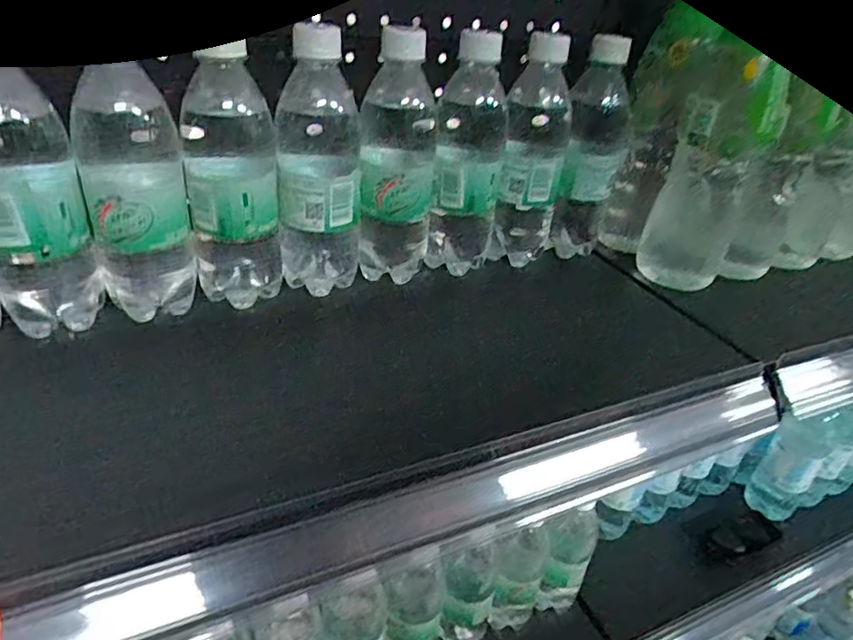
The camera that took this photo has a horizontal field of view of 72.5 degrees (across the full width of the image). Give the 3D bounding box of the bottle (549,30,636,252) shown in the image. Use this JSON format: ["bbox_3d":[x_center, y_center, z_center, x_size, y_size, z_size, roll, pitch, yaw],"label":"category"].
[{"bbox_3d":[0.148,-0.148,0.518,0.053,0.175,0.055,16,33,16],"label":"bottle"}]

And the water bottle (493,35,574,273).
[{"bbox_3d":[0.092,-0.138,0.496,0.055,0.176,0.055,10,32,7],"label":"water bottle"}]

